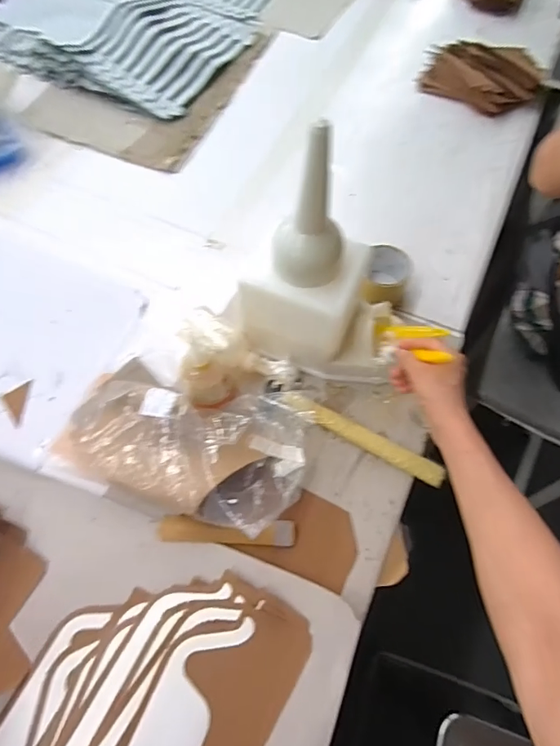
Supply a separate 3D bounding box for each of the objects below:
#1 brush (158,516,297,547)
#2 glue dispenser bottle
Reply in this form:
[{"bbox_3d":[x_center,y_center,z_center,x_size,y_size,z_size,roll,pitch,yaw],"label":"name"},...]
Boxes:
[{"bbox_3d":[-0.069,0.200,0.585,0.172,0.010,0.030,0,70,7],"label":"brush"},{"bbox_3d":[0.029,-0.140,0.561,0.147,0.279,0.103,19,65,8],"label":"glue dispenser bottle"}]

